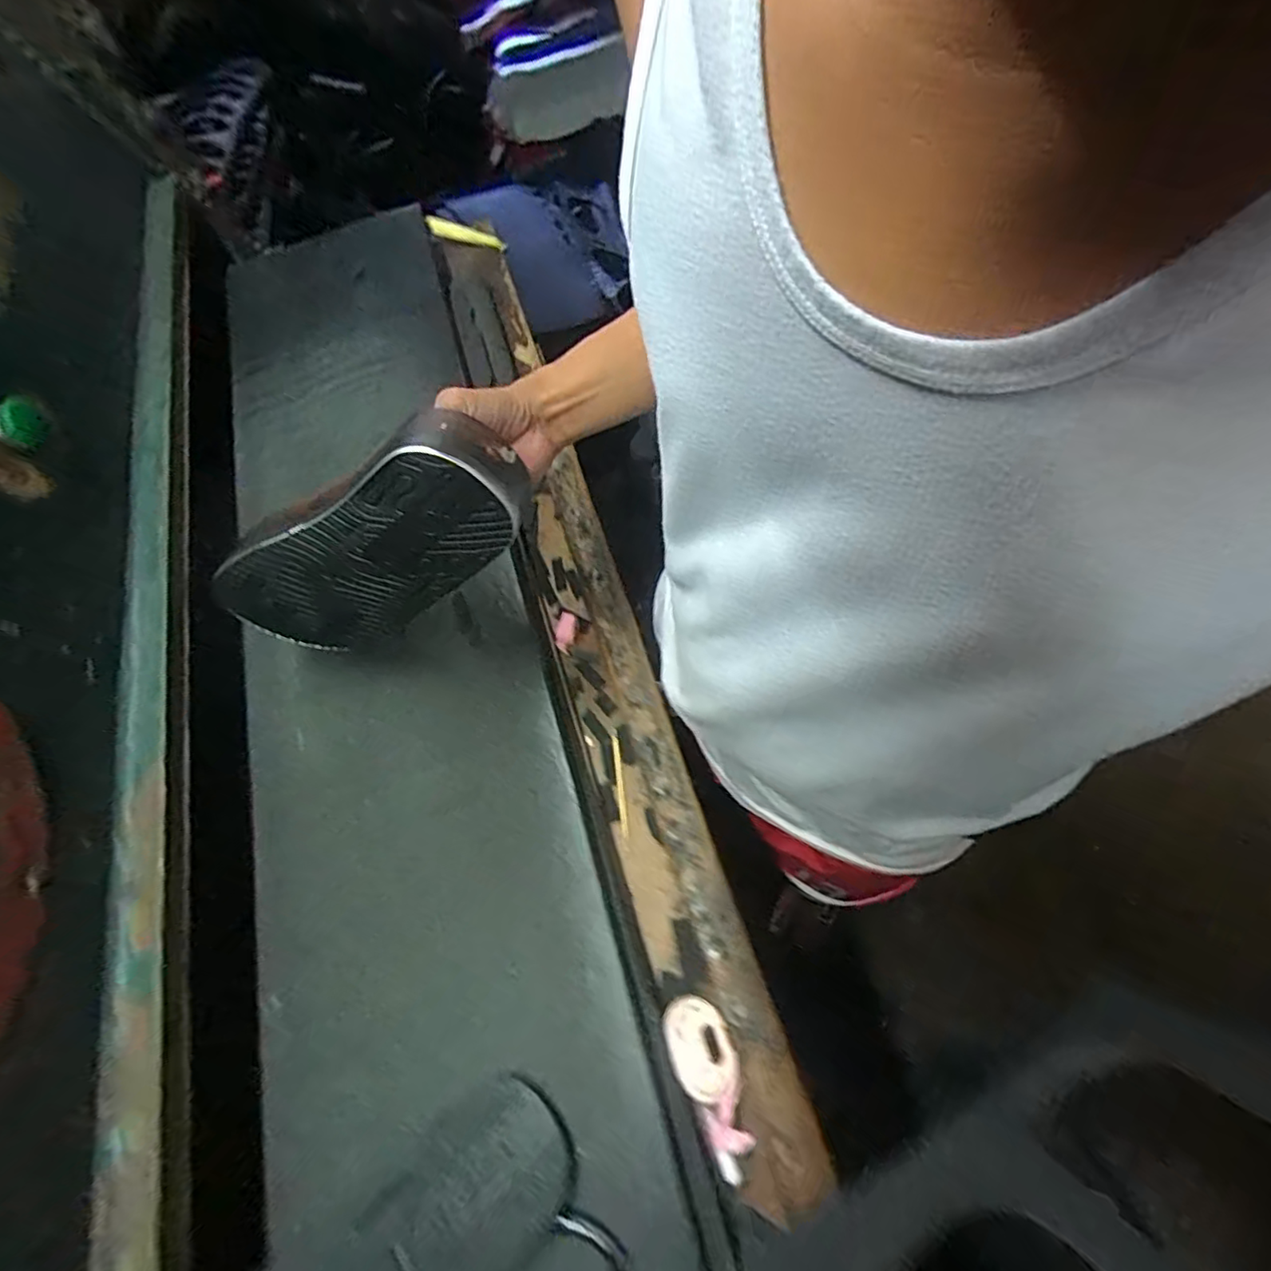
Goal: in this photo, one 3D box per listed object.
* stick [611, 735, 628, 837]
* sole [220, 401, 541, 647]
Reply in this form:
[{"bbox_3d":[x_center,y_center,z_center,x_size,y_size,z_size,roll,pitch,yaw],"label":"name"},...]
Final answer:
[{"bbox_3d":[-0.014,0.130,0.533,0.006,0.006,0.085,-8,67,3],"label":"stick"},{"bbox_3d":[-0.182,-0.050,0.418,0.266,0.113,0.043,-22,43,32],"label":"sole"}]

